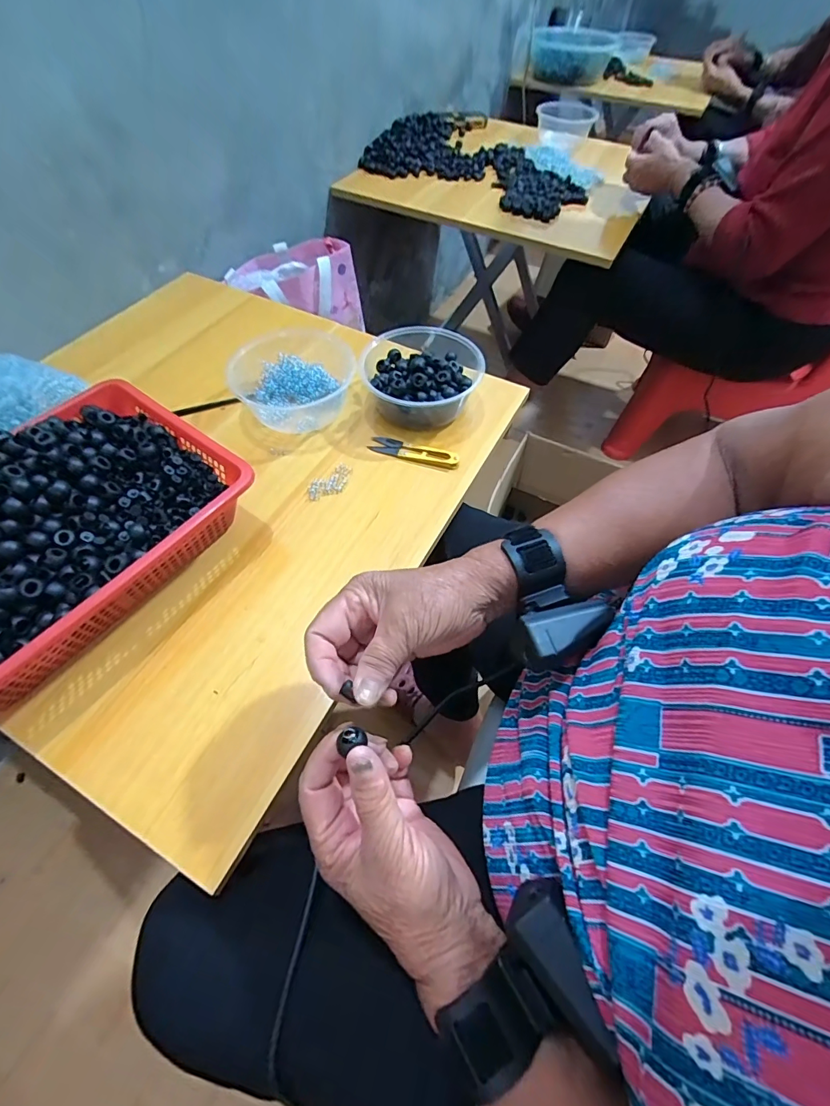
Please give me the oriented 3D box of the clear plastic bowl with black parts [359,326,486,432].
[{"bbox_3d":[0.010,-0.216,0.535,0.137,0.070,0.155,15,59,8],"label":"clear plastic bowl with black parts"}]

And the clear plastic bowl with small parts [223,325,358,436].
[{"bbox_3d":[-0.146,-0.207,0.533,0.142,0.059,0.116,14,59,8],"label":"clear plastic bowl with small parts"}]

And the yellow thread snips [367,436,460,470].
[{"bbox_3d":[0.000,-0.118,0.512,0.104,0.006,0.024,15,59,8],"label":"yellow thread snips"}]

